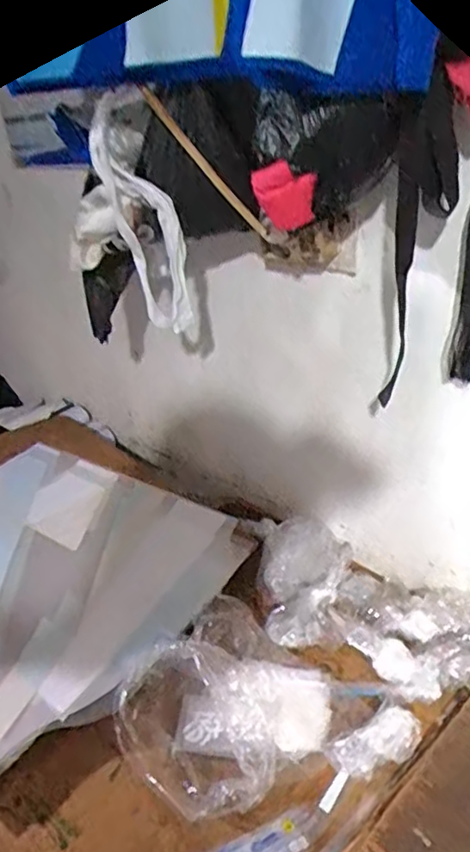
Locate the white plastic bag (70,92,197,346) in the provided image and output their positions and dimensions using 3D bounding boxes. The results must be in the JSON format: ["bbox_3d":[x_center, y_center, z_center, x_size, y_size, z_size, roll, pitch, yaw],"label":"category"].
[{"bbox_3d":[-0.126,-0.222,0.703,0.115,0.236,0.110,-14,30,-13],"label":"white plastic bag"}]

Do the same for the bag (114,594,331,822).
[{"bbox_3d":[-0.010,0.288,0.684,0.188,0.106,0.218,17,36,34],"label":"bag"}]

